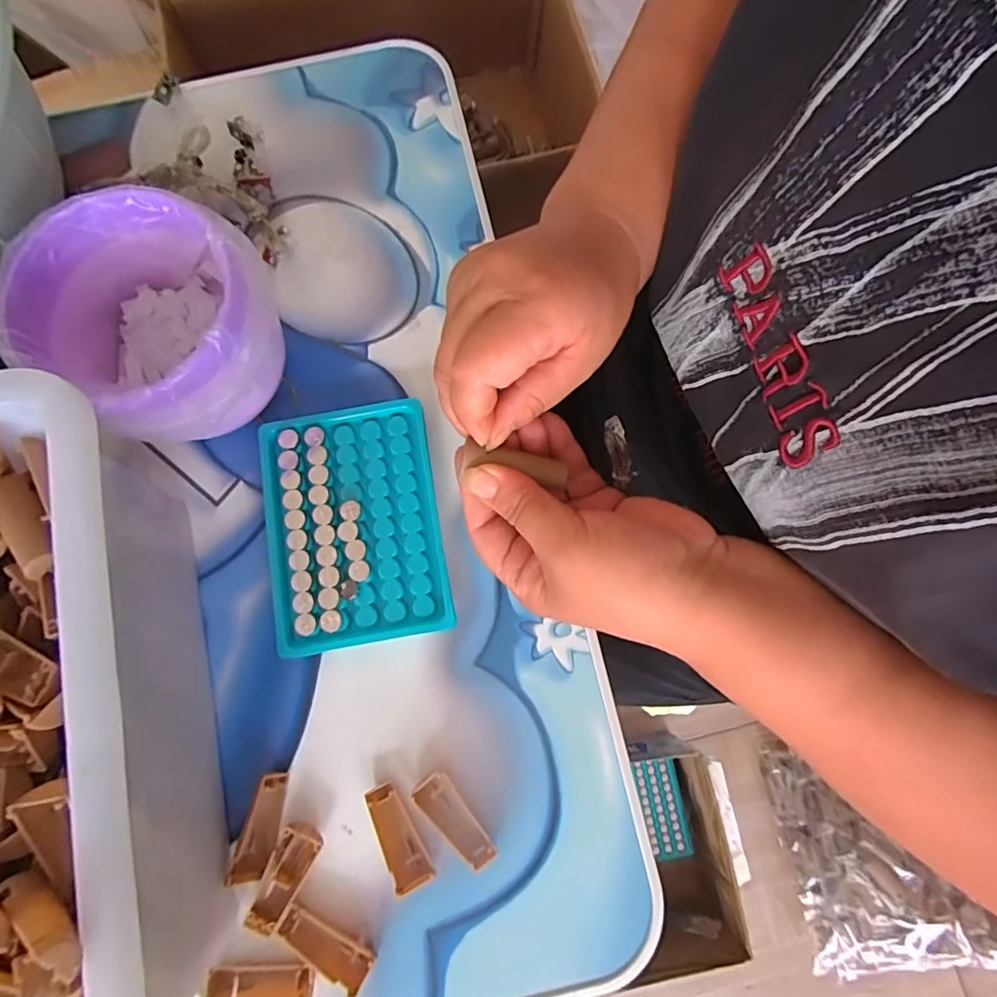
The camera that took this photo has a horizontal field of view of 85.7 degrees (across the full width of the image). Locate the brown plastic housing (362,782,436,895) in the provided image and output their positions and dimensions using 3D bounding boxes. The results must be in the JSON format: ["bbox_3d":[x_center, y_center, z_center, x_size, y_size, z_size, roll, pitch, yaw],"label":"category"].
[{"bbox_3d":[-0.052,0.171,0.273,0.018,0.010,0.049,-26,79,-5],"label":"brown plastic housing"}]

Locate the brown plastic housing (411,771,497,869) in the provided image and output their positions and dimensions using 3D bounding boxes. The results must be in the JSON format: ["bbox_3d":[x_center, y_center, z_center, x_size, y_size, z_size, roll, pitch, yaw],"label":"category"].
[{"bbox_3d":[-0.022,0.164,0.274,0.018,0.009,0.049,-41,81,-8],"label":"brown plastic housing"}]

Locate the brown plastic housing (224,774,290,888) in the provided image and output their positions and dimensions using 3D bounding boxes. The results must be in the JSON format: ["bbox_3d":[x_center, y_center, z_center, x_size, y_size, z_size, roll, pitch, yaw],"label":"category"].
[{"bbox_3d":[-0.121,0.167,0.272,0.018,0.010,0.049,12,78,3],"label":"brown plastic housing"}]

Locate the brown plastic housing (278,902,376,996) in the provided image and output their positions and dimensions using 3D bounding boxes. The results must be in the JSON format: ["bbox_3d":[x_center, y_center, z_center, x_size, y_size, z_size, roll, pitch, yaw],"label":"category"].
[{"bbox_3d":[-0.085,0.219,0.261,0.048,0.006,0.019,28,79,6],"label":"brown plastic housing"}]

